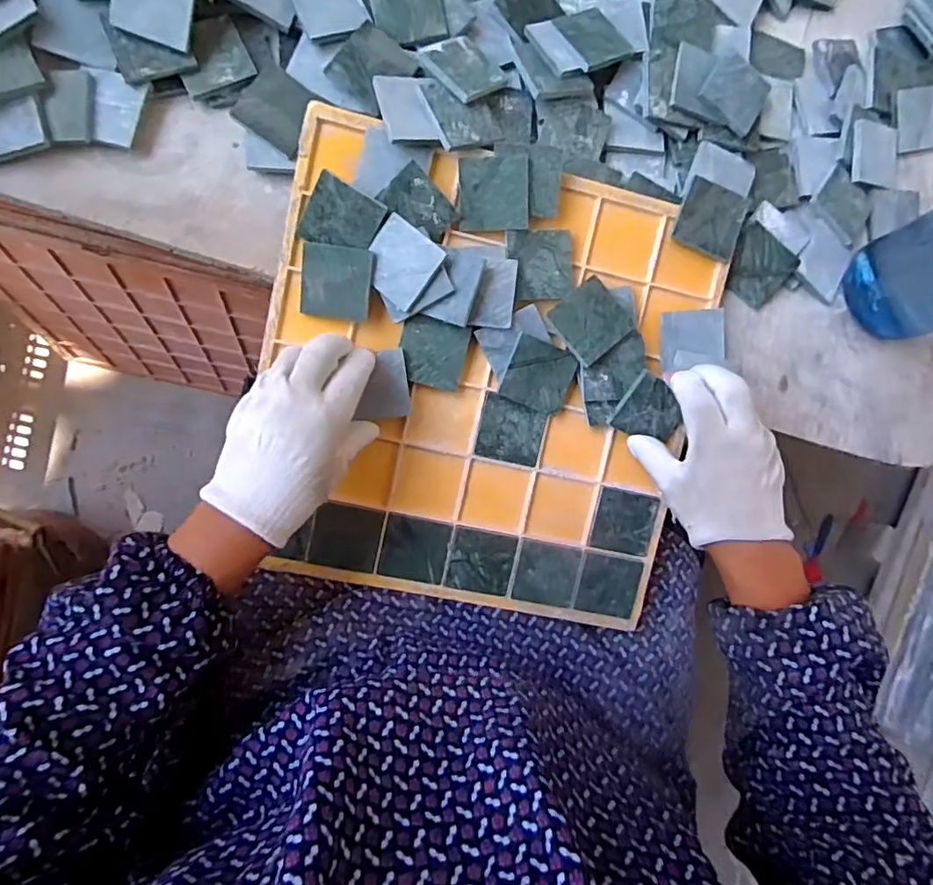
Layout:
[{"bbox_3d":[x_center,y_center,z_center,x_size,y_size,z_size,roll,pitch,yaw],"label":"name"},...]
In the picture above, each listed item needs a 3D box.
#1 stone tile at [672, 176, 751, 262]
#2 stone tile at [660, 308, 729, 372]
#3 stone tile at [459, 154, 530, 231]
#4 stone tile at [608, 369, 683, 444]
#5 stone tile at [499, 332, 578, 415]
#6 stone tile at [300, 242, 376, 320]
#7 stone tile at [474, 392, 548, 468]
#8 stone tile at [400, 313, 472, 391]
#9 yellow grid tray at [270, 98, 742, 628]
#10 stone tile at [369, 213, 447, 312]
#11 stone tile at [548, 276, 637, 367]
[{"bbox_3d":[0.186,-0.169,0.435,0.048,0.005,0.048,21,100,-1],"label":"stone tile"},{"bbox_3d":[0.173,-0.079,0.437,0.049,0.011,0.043,-5,88,-9],"label":"stone tile"},{"bbox_3d":[0.020,-0.180,0.415,0.050,0.004,0.049,0,102,4],"label":"stone tile"},{"bbox_3d":[0.140,-0.023,0.433,0.050,0.004,0.047,25,116,-14],"label":"stone tile"},{"bbox_3d":[0.055,-0.051,0.432,0.048,0.004,0.049,20,99,-9],"label":"stone tile"},{"bbox_3d":[-0.094,-0.115,0.414,0.052,0.008,0.050,7,116,-1],"label":"stone tile"},{"bbox_3d":[0.035,-0.009,0.442,0.050,0.008,0.047,13,86,-8],"label":"stone tile"},{"bbox_3d":[-0.025,-0.066,0.426,0.049,0.005,0.049,13,102,-6],"label":"stone tile"},{"bbox_3d":[0.014,-0.039,0.428,0.318,0.026,0.325,12,97,-6],"label":"yellow grid tray"},{"bbox_3d":[-0.046,-0.126,0.404,0.049,0.004,0.050,39,106,4],"label":"stone tile"},{"bbox_3d":[0.093,-0.091,0.426,0.052,0.004,0.050,-40,89,-3],"label":"stone tile"}]

